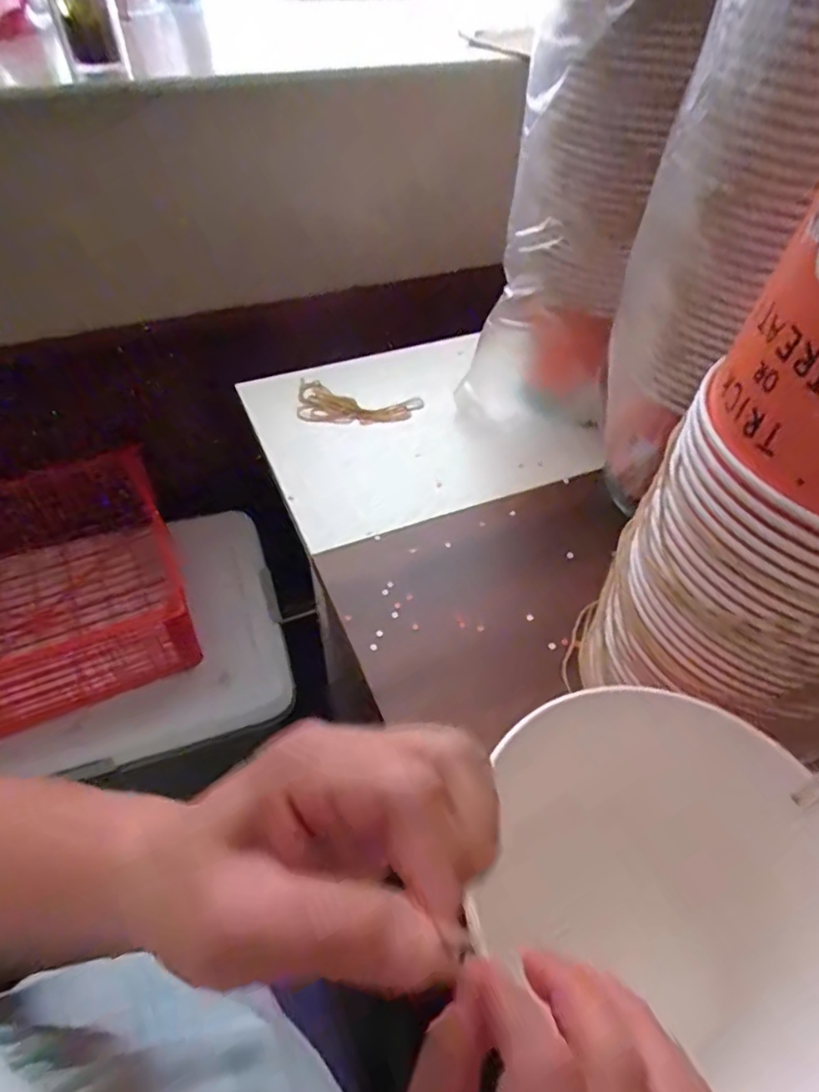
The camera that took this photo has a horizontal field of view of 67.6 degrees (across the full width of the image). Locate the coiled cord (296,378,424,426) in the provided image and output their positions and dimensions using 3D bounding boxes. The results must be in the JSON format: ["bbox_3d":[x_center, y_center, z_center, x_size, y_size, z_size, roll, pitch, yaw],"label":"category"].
[{"bbox_3d":[-0.061,-0.156,0.673,0.138,0.012,0.064,11,49,10],"label":"coiled cord"}]

